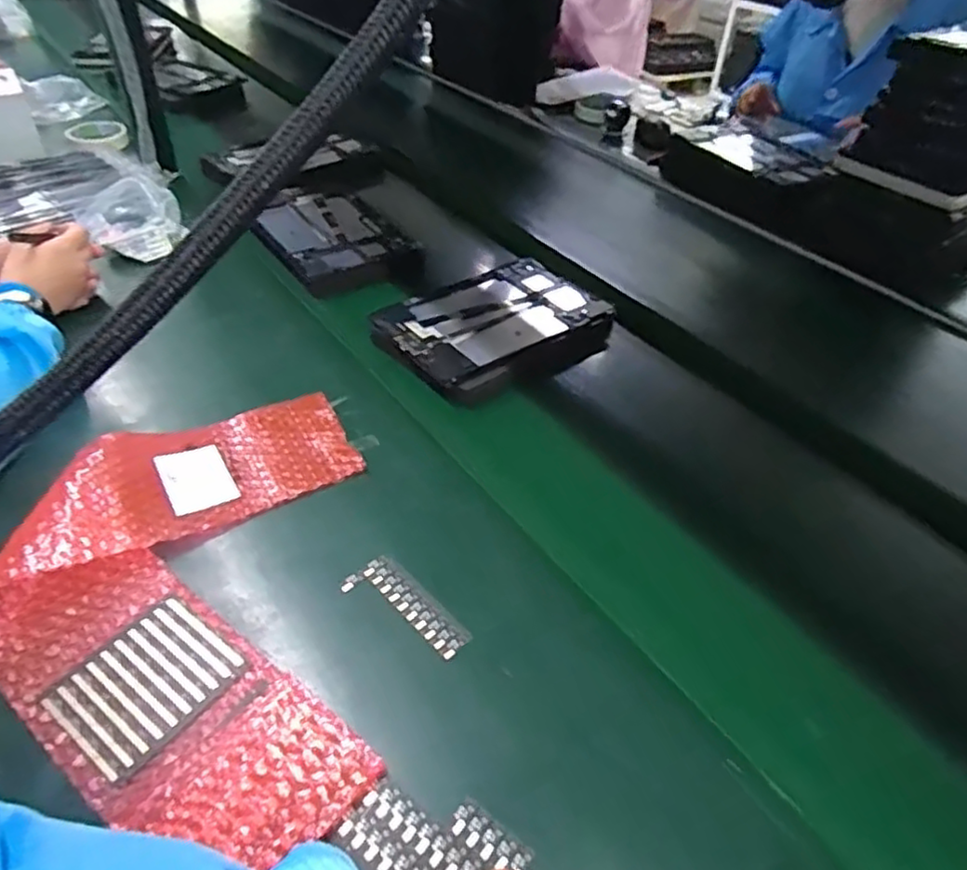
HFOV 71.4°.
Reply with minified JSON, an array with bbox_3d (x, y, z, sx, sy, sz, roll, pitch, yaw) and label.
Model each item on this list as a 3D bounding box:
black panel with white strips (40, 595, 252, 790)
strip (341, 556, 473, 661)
[{"bbox_3d":[-0.216,0.161,0.437,0.085,0.008,0.098,31,52,22],"label":"black panel with white strips"},{"bbox_3d":[-0.055,0.125,0.486,0.097,0.005,0.037,32,52,28],"label":"strip"}]

